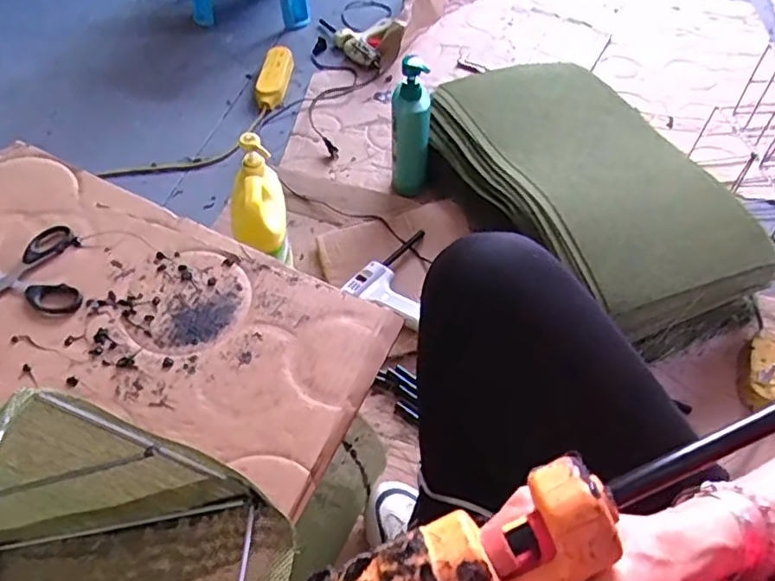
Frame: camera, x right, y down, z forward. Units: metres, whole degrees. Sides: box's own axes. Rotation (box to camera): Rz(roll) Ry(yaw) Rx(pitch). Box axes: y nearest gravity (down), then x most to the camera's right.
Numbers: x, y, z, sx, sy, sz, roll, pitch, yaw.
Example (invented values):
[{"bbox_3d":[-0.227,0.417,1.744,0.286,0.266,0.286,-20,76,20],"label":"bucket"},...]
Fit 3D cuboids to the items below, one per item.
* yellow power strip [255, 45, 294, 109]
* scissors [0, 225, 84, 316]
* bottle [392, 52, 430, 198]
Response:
[{"bbox_3d":[-0.249,-0.473,1.336,0.065,0.033,0.193,5,53,1],"label":"yellow power strip"},{"bbox_3d":[-0.358,-0.005,0.563,0.138,0.007,0.103,-22,57,-17],"label":"scissors"},{"bbox_3d":[0.040,-0.273,1.063,0.066,0.257,0.080,1,53,-1],"label":"bottle"}]

